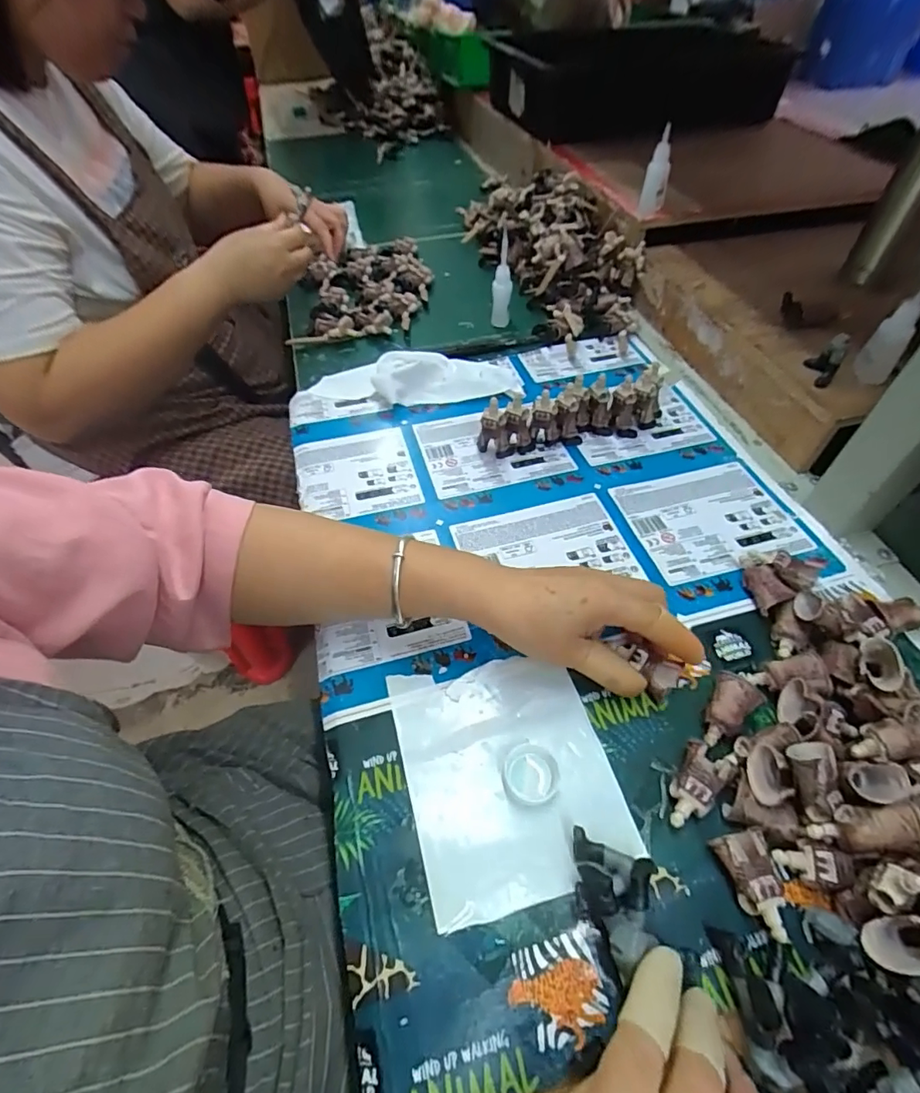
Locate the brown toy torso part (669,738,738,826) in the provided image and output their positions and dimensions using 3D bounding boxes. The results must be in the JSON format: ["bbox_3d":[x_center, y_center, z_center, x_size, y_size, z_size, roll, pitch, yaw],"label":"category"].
[{"bbox_3d":[0.138,0.139,0.305,0.024,0.018,0.052,33,59,25],"label":"brown toy torso part"}]

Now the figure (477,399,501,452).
[{"bbox_3d":[0.027,-0.109,0.484,0.019,0.056,0.015,-1,51,1],"label":"figure"}]

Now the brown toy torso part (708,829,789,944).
[{"bbox_3d":[0.154,0.176,0.272,0.025,0.015,0.047,-11,51,-8],"label":"brown toy torso part"}]

